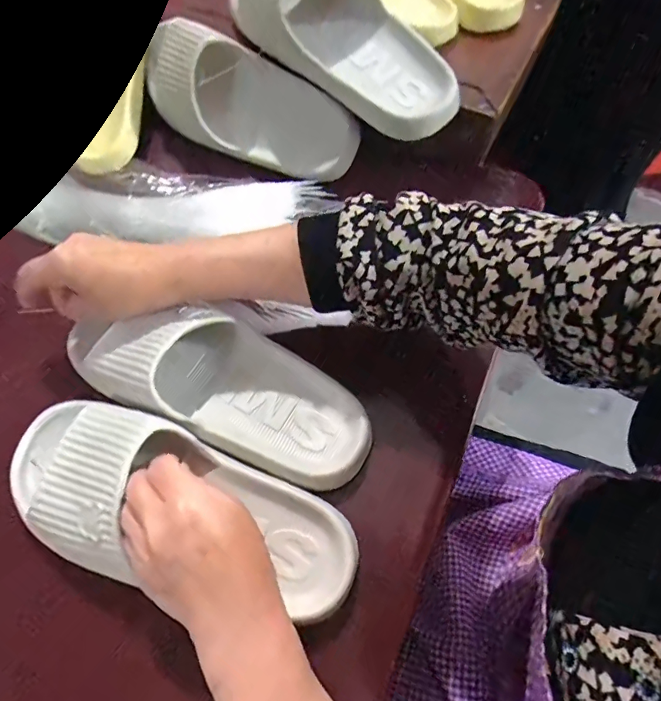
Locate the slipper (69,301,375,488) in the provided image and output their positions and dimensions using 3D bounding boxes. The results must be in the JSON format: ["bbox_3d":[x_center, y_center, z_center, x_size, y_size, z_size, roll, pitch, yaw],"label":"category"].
[{"bbox_3d":[-0.094,0.023,0.383,0.263,0.077,0.097,22,63,5],"label":"slipper"}]

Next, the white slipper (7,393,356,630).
[{"bbox_3d":[-0.115,0.107,0.332,0.271,0.070,0.109,18,62,4],"label":"white slipper"}]

